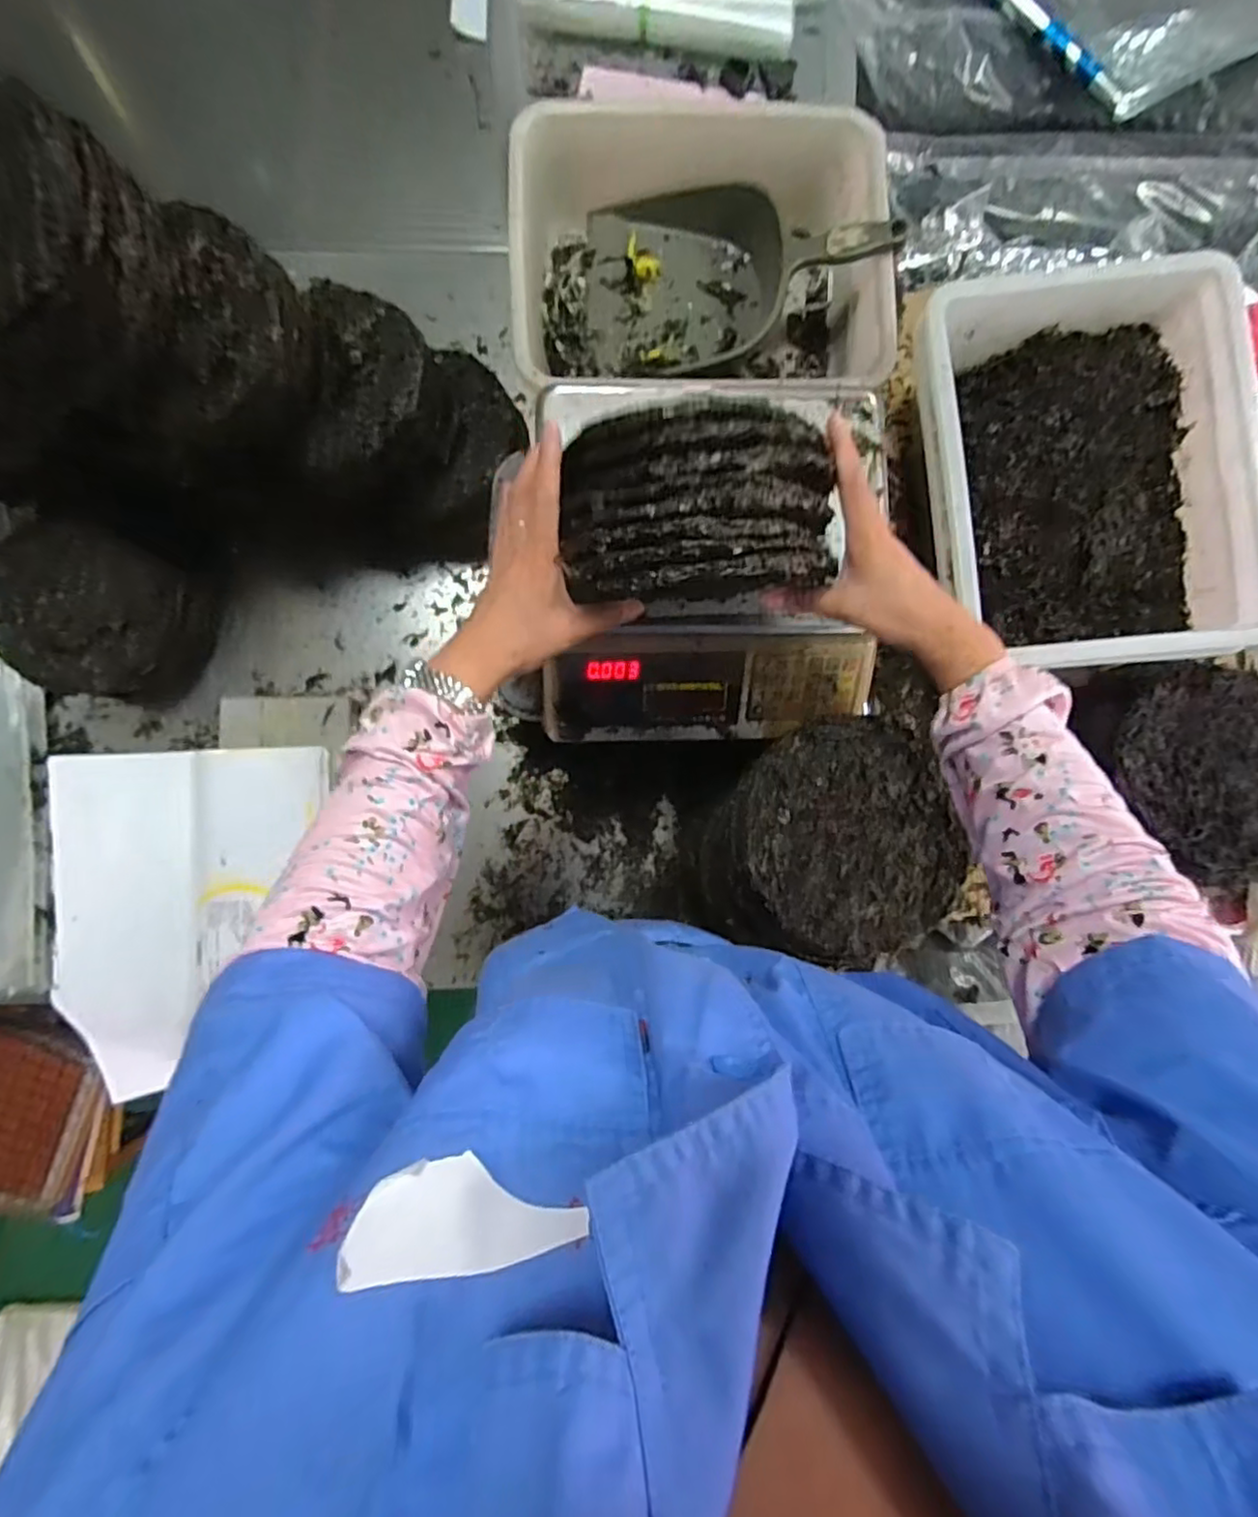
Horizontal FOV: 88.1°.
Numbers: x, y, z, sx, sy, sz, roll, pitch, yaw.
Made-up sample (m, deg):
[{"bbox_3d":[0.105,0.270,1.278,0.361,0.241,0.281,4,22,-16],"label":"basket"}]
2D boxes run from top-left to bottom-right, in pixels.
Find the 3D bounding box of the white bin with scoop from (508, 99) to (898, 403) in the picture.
[{"bbox_3d":[0.074,-0.536,0.720,0.393,0.115,0.330,-3,86,-3],"label":"white bin with scoop"}]

